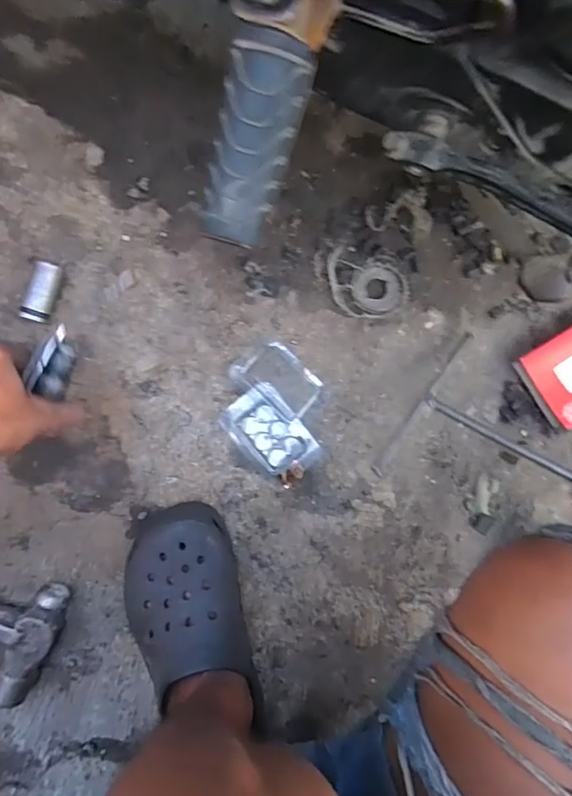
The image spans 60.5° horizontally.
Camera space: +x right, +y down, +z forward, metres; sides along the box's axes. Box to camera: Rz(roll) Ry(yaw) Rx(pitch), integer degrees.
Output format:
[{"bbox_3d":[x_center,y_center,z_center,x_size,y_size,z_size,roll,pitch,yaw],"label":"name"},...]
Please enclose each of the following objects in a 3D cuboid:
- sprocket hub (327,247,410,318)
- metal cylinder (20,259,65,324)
[{"bbox_3d":[0.090,-0.123,0.539,0.092,0.006,0.069,11,93,-8],"label":"sprocket hub"},{"bbox_3d":[-0.239,-0.105,0.487,0.026,0.028,0.060,17,93,-9],"label":"metal cylinder"}]

